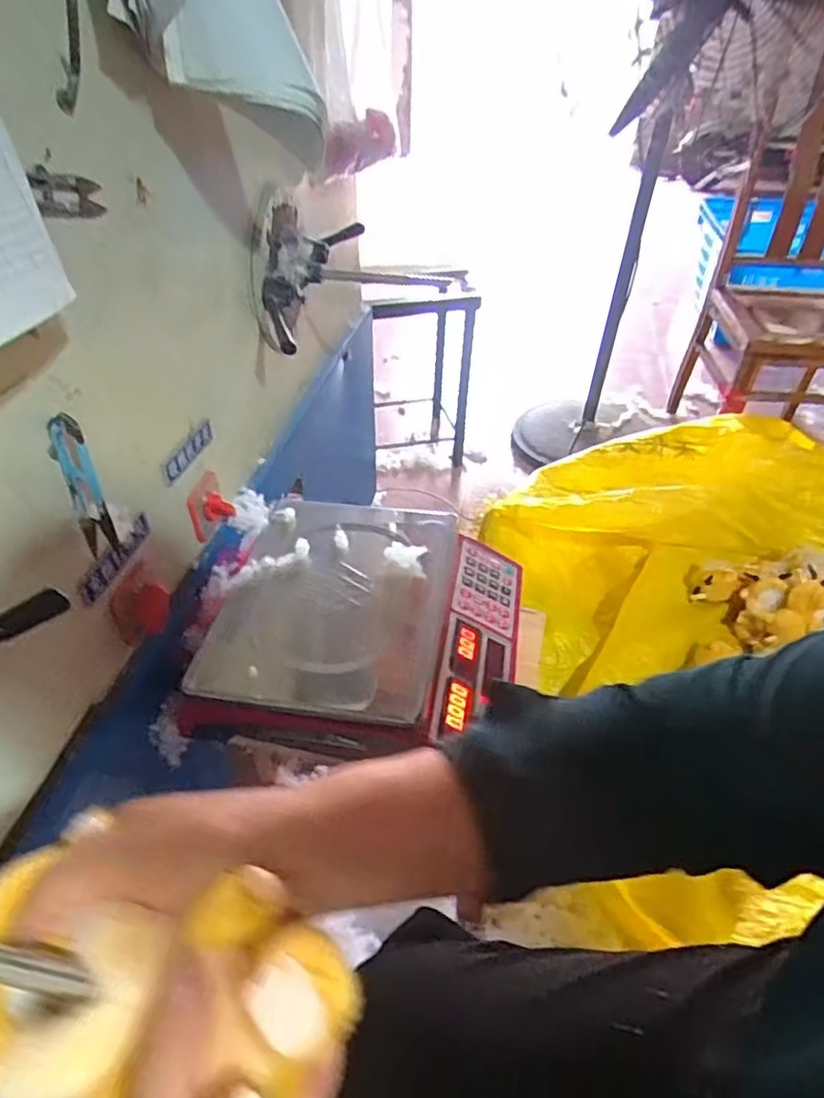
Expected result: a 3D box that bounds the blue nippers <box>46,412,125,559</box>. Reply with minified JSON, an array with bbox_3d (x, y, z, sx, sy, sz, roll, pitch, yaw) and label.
[{"bbox_3d":[-0.248,-0.046,0.483,0.025,0.112,0.018,-22,46,-24],"label":"blue nippers"}]

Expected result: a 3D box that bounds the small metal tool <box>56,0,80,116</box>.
[{"bbox_3d":[-0.218,-0.315,0.407,0.009,0.070,0.016,37,46,-3],"label":"small metal tool"}]

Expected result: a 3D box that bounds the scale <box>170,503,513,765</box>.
[{"bbox_3d":[-0.042,0.074,0.693,0.309,0.089,0.310,7,41,8],"label":"scale"}]

